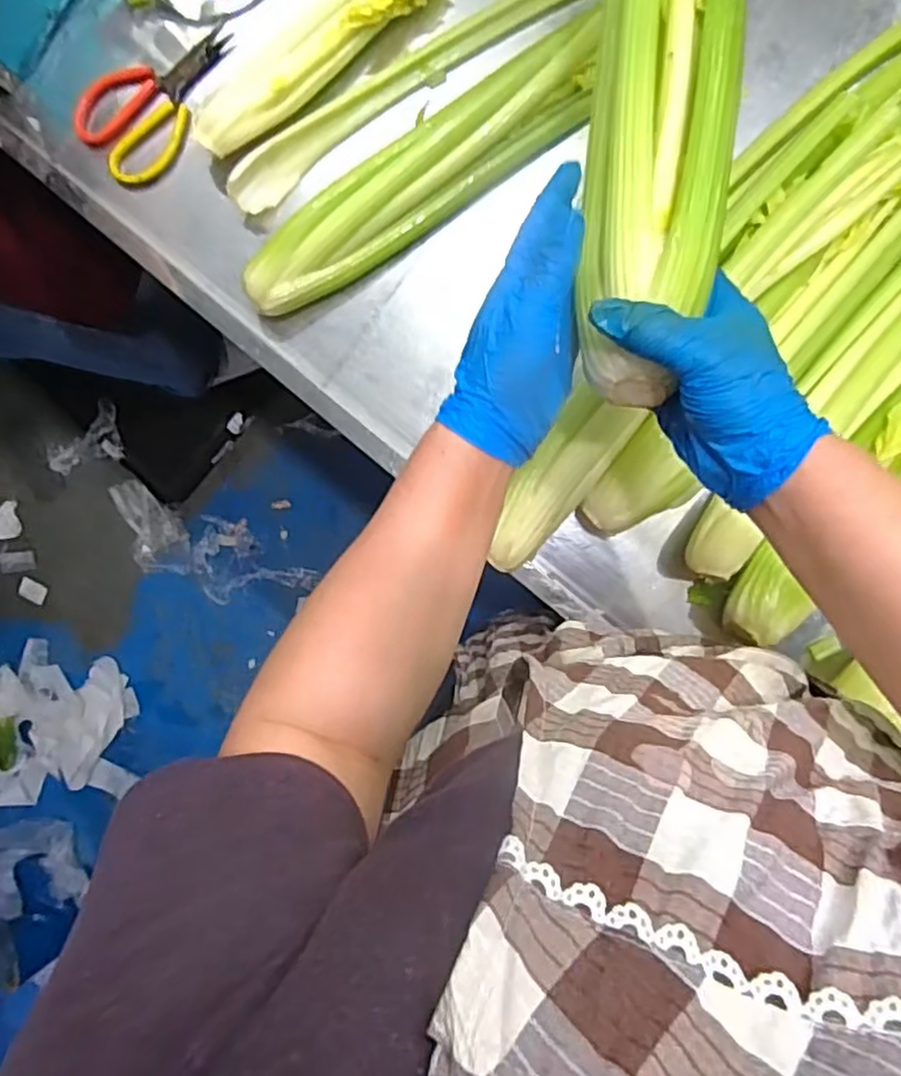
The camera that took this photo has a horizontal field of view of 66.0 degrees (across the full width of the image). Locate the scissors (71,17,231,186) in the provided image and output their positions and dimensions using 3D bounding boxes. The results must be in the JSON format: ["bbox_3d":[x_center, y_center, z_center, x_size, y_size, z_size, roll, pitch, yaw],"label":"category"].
[{"bbox_3d":[-0.254,-0.391,0.610,0.156,0.022,0.087,-43,83,2],"label":"scissors"}]

